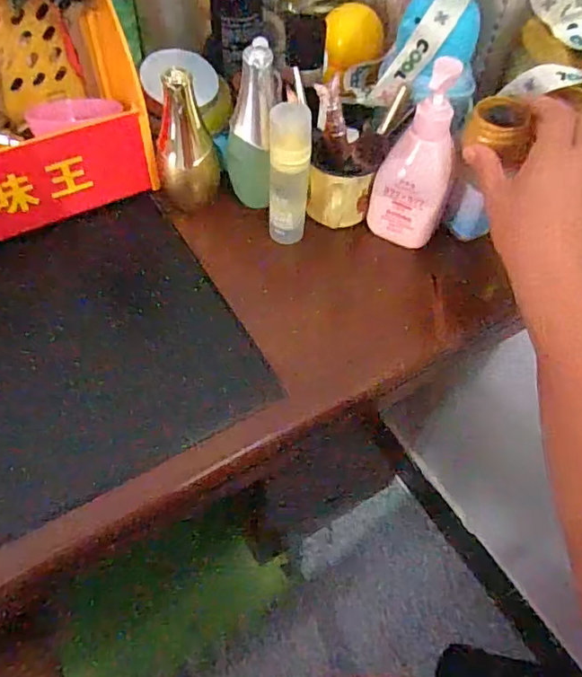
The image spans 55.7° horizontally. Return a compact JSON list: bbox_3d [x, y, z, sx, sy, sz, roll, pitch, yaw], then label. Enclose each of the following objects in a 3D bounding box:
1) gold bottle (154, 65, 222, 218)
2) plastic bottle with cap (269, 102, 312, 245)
[{"bbox_3d":[-0.098,-0.179,0.506,0.057,0.126,0.048,-4,56,-6],"label":"gold bottle"},{"bbox_3d":[-0.001,-0.147,0.499,0.036,0.130,0.036,4,55,-1],"label":"plastic bottle with cap"}]

